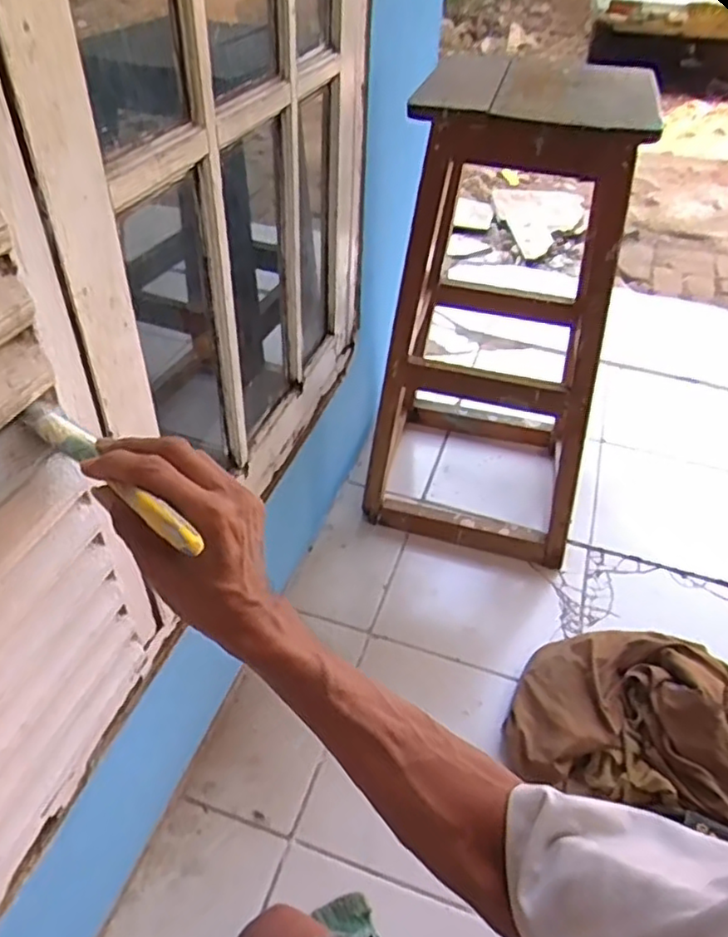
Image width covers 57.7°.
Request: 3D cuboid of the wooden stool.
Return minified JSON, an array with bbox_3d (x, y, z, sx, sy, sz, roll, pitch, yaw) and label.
[{"bbox_3d":[0.238,-0.236,1.121,0.355,0.744,0.424,12,43,9],"label":"wooden stool"}]

